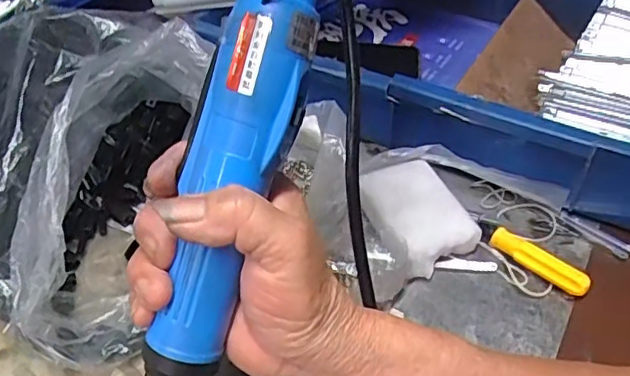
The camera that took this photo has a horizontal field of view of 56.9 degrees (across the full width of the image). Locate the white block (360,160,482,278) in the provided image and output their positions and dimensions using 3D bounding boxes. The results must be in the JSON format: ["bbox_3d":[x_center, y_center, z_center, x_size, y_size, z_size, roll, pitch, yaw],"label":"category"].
[{"bbox_3d":[0.072,0.018,0.417,0.063,0.019,0.083,-18,52,-22],"label":"white block"}]

